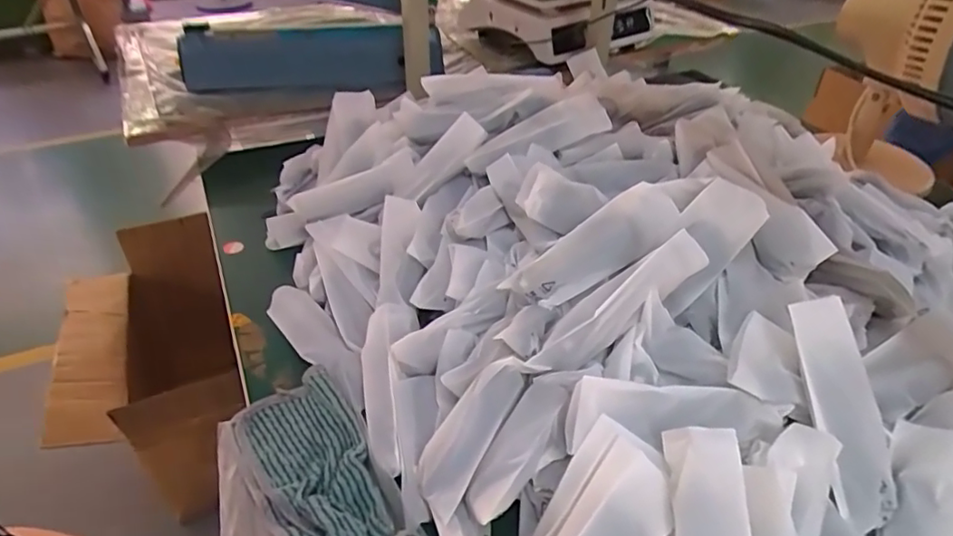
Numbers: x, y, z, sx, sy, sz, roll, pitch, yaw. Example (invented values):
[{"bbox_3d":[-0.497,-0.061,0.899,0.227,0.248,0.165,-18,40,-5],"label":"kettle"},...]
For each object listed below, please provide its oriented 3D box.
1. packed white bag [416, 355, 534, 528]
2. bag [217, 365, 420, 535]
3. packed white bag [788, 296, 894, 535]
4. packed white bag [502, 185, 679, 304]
[{"bbox_3d":[-0.005,0.121,0.423,0.045,0.023,0.121,26,72,27],"label":"packed white bag"},{"bbox_3d":[-0.134,0.172,0.430,0.122,0.038,0.206,-19,43,-25],"label":"bag"},{"bbox_3d":[0.249,0.096,0.384,0.045,0.014,0.149,-9,81,-13],"label":"packed white bag"},{"bbox_3d":[0.097,-0.017,0.471,0.147,0.031,0.047,-30,43,0],"label":"packed white bag"}]

